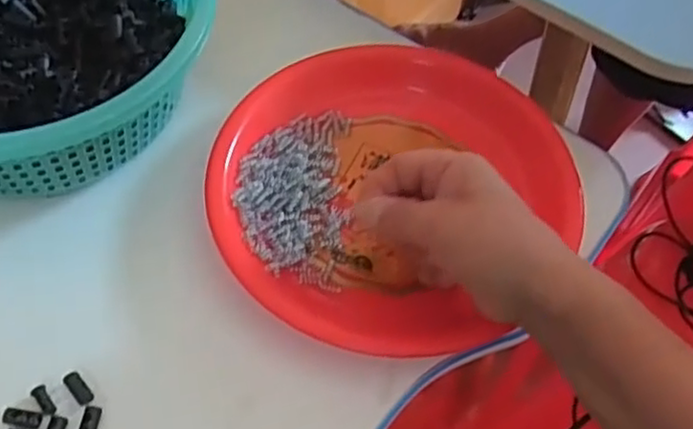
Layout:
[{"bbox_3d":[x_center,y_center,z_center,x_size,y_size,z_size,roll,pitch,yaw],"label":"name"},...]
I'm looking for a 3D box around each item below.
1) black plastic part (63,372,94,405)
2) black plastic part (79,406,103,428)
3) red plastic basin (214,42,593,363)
[{"bbox_3d":[-0.143,0.092,0.370,0.008,0.004,0.021,-35,66,-23],"label":"black plastic part"},{"bbox_3d":[-0.133,0.108,0.360,0.009,0.004,0.018,9,57,1],"label":"black plastic part"},{"bbox_3d":[0.028,-0.014,0.431,0.228,0.036,0.211,14,57,5],"label":"red plastic basin"}]

